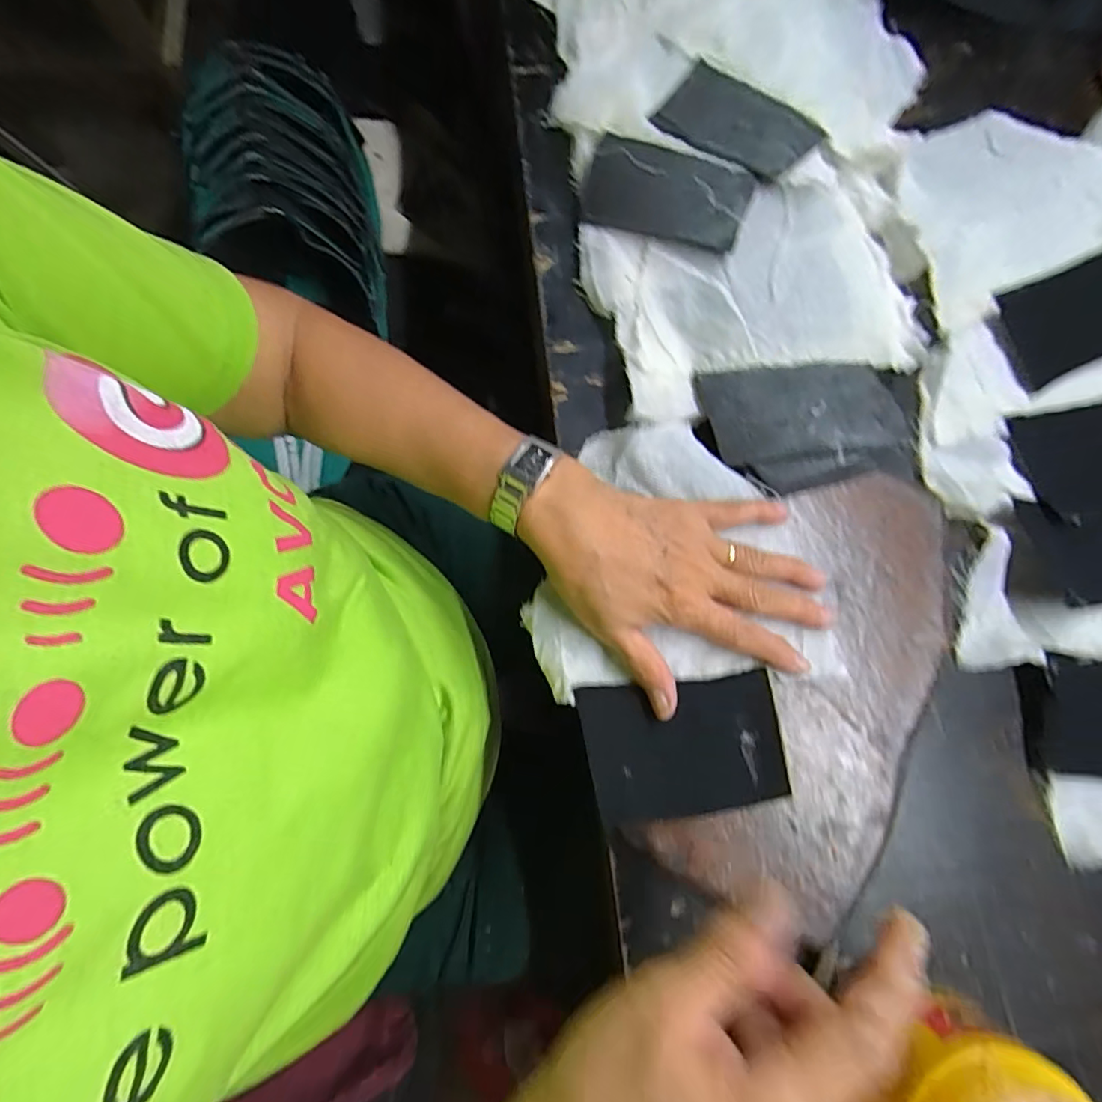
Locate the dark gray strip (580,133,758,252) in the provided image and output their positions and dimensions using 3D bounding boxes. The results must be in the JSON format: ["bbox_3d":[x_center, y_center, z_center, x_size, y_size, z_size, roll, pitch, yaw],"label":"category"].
[{"bbox_3d":[0.077,-0.246,0.366,0.118,0.010,0.064,26,89,18],"label":"dark gray strip"}]

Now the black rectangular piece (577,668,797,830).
[{"bbox_3d":[0.073,0.109,0.297,0.108,0.006,0.070,-5,72,-2],"label":"black rectangular piece"}]

